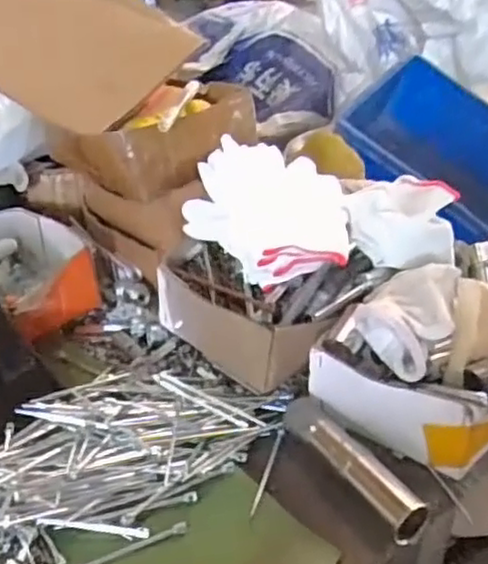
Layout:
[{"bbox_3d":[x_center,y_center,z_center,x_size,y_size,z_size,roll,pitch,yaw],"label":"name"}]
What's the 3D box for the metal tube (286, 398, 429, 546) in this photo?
[{"bbox_3d":[0.071,0.122,0.476,0.030,0.023,0.130,-17,35,-24],"label":"metal tube"}]

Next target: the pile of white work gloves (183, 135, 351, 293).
[{"bbox_3d":[0.018,-0.063,0.587,0.135,0.061,0.149,2,32,5],"label":"pile of white work gloves"}]

